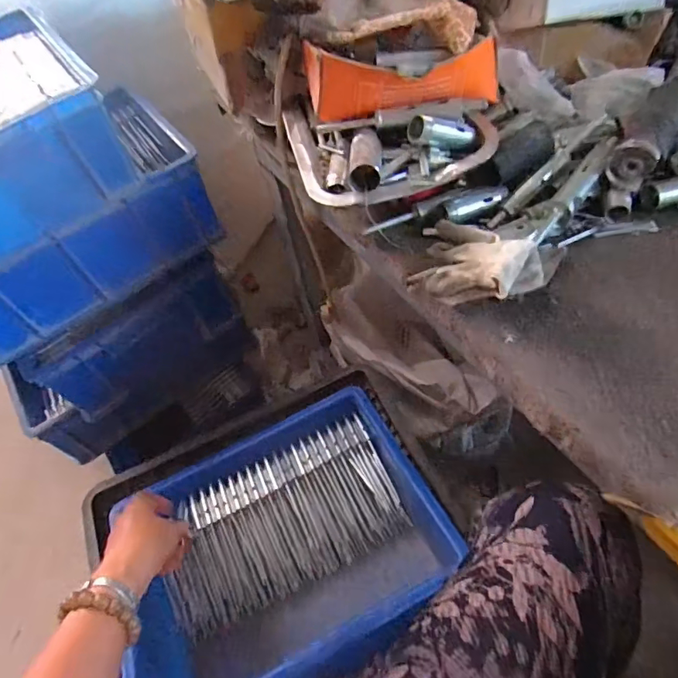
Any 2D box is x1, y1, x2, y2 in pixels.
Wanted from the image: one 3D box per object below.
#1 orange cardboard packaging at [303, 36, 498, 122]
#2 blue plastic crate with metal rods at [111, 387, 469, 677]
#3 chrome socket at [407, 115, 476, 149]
[{"bbox_3d":[0.066,-0.239,0.463,0.187,0.068,0.046,-9,55,-1],"label":"orange cardboard packaging"},{"bbox_3d":[-0.072,0.243,0.548,0.344,0.140,0.267,-24,57,-11],"label":"blue plastic crate with metal rods"},{"bbox_3d":[0.097,-0.194,0.452,0.069,0.026,0.028,-4,53,-23],"label":"chrome socket"}]

